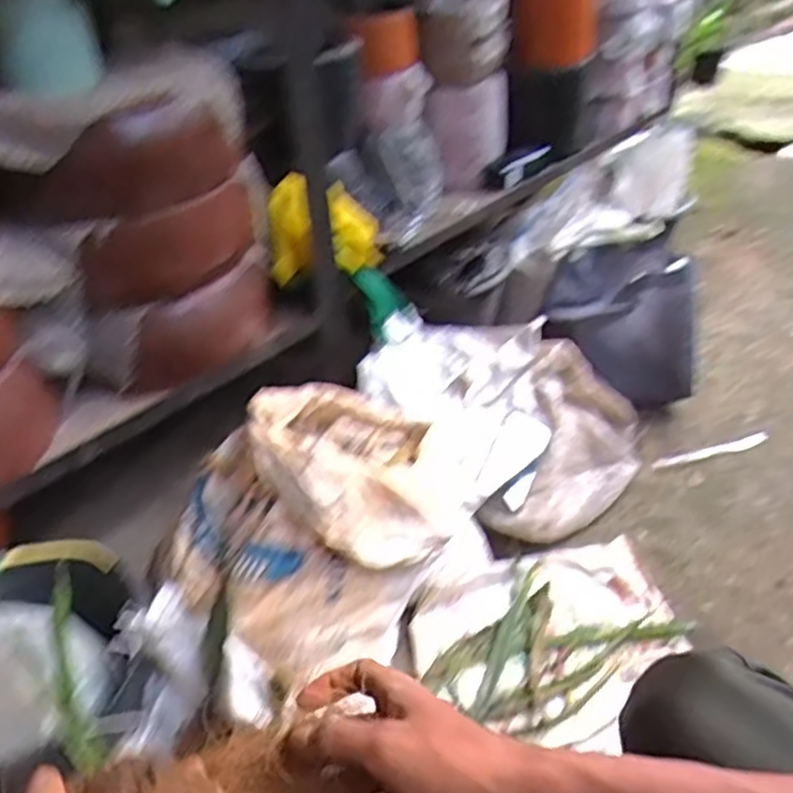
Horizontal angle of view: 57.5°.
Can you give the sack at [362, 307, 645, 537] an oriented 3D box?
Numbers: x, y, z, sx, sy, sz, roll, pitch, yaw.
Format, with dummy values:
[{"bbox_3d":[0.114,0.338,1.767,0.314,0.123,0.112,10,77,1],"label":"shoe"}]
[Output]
[{"bbox_3d":[0.173,0.022,1.197,0.390,0.217,0.388,26,46,36],"label":"sack"}]

